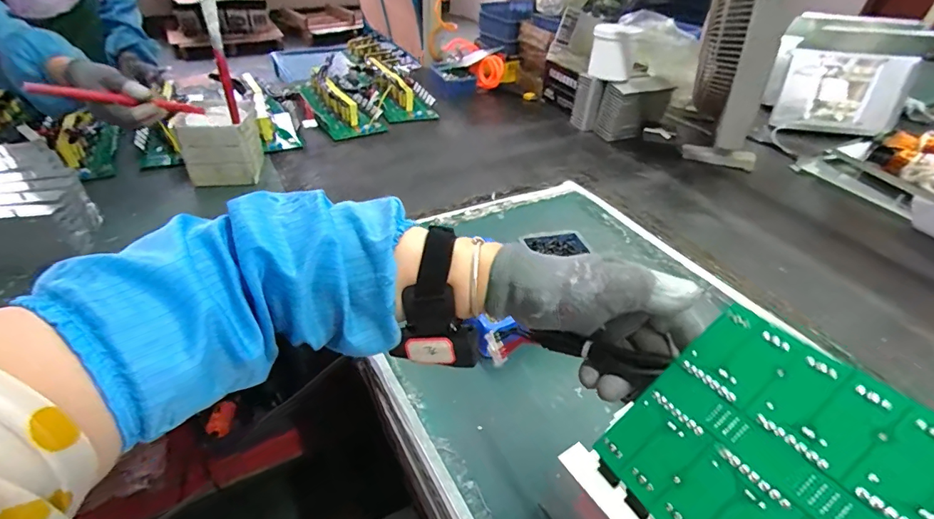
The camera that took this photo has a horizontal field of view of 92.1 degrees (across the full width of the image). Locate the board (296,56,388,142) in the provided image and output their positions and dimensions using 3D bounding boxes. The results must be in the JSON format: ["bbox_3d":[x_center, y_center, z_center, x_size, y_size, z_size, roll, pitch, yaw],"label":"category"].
[{"bbox_3d":[-0.303,-0.380,1.057,0.134,0.084,0.316,-16,43,-22],"label":"board"}]

